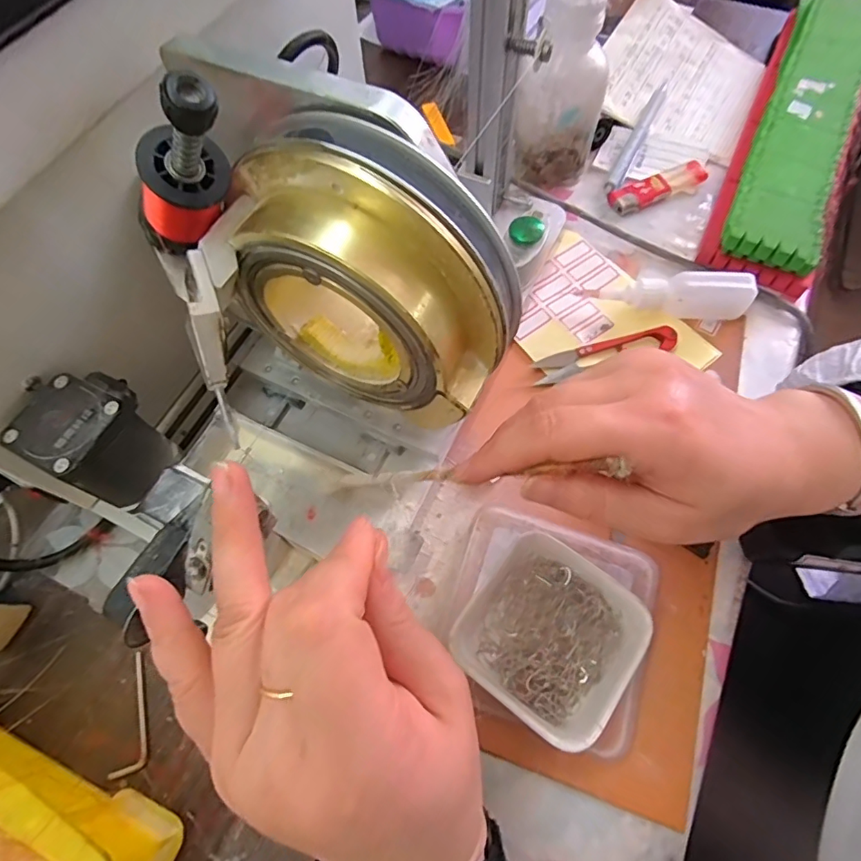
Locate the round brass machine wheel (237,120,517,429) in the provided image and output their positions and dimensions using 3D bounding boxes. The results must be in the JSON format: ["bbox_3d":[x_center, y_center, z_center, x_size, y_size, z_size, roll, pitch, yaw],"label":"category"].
[{"bbox_3d":[-0.020,-0.053,0.189,0.100,0.095,0.042,25,68,12],"label":"round brass machine wheel"}]

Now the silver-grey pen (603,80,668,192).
[{"bbox_3d":[0.180,-0.259,0.437,0.013,0.016,0.135,26,68,13],"label":"silver-grey pen"}]

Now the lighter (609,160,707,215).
[{"bbox_3d":[0.187,-0.200,0.417,0.086,0.008,0.025,-19,66,-7],"label":"lighter"}]

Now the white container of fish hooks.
[{"bbox_3d":[0.062,0.105,0.266,0.079,0.032,0.082,38,71,17],"label":"white container of fish hooks"}]

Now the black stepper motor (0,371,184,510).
[{"bbox_3d":[-0.158,0.003,0.246,0.051,0.046,0.048,28,70,10],"label":"black stepper motor"}]

